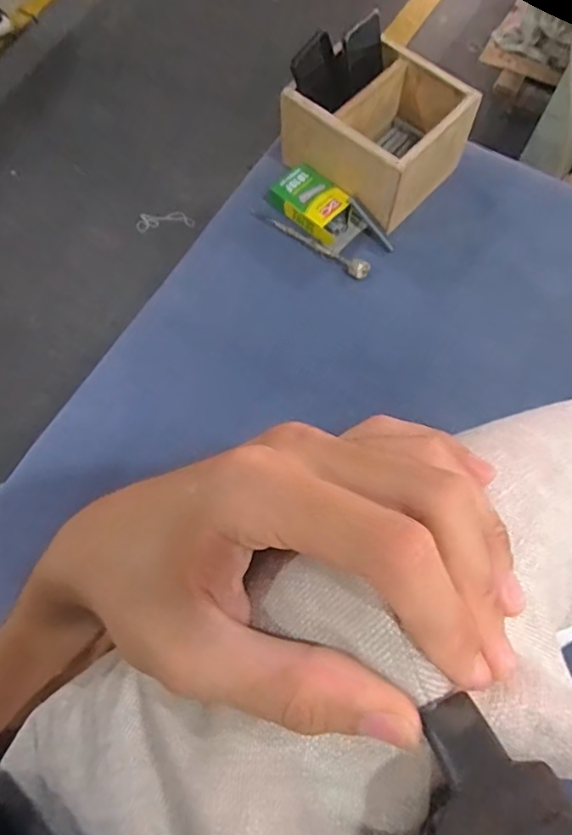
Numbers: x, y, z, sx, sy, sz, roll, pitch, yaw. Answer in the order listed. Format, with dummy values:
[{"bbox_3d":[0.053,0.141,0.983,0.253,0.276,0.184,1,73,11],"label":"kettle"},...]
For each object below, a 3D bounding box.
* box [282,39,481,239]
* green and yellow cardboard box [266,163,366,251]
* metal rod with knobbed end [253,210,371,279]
[{"bbox_3d":[0.140,-0.433,0.833,0.210,0.125,0.211,42,76,14],"label":"box"},{"bbox_3d":[0.047,-0.324,0.842,0.148,0.032,0.080,39,75,13],"label":"green and yellow cardboard box"},{"bbox_3d":[0.039,-0.270,0.835,0.203,0.015,0.030,36,74,13],"label":"metal rod with knobbed end"}]

